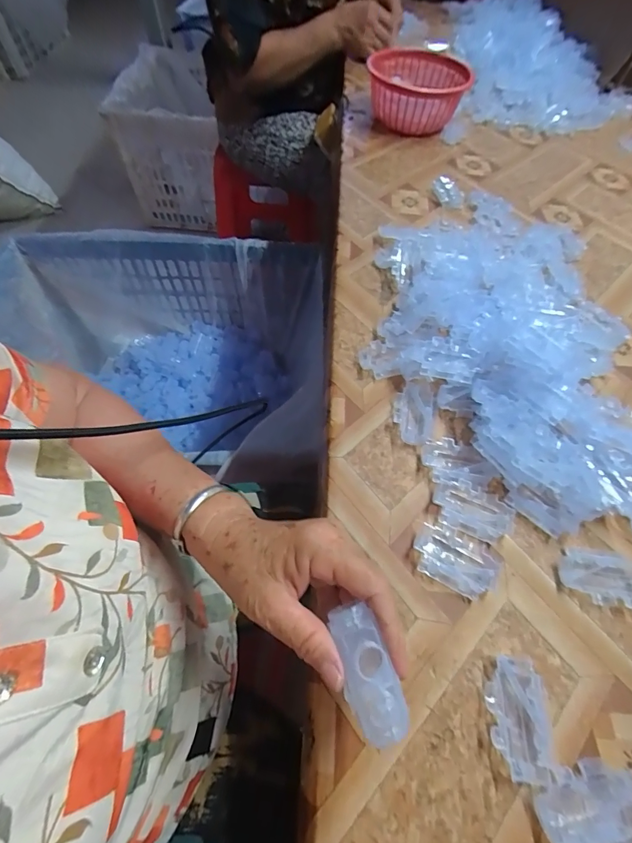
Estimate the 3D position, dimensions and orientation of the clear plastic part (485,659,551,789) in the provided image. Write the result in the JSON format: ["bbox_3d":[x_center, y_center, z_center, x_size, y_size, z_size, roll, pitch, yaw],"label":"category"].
[{"bbox_3d":[0.142,0.207,0.264,0.042,0.014,0.069,8,61,2],"label":"clear plastic part"}]

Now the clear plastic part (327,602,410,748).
[{"bbox_3d":[0.030,0.142,0.213,0.030,0.018,0.070,-17,73,-11],"label":"clear plastic part"}]

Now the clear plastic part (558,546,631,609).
[{"bbox_3d":[0.244,0.131,0.316,0.074,0.011,0.042,10,61,3],"label":"clear plastic part"}]

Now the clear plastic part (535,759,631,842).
[{"bbox_3d":[0.180,0.250,0.242,0.074,0.012,0.045,-5,61,-5],"label":"clear plastic part"}]

